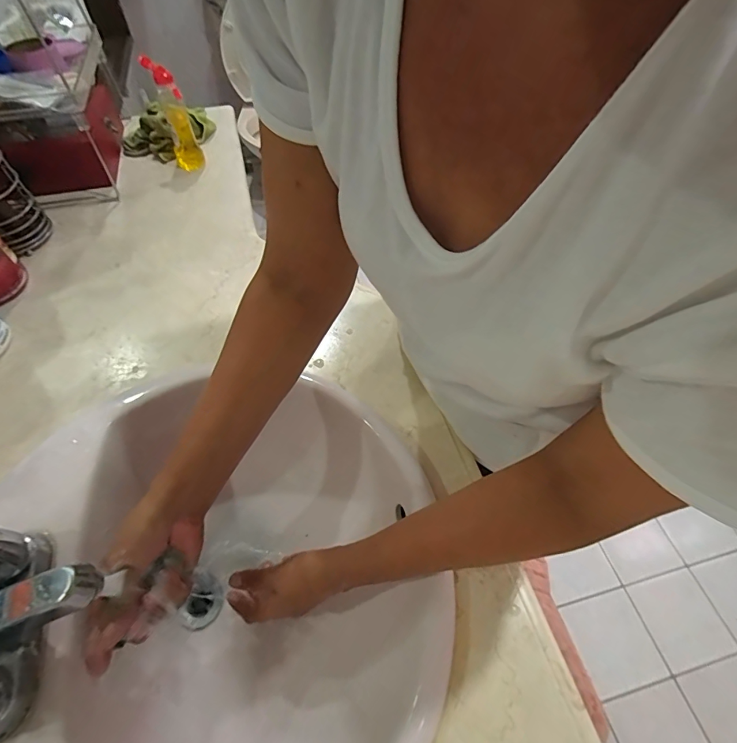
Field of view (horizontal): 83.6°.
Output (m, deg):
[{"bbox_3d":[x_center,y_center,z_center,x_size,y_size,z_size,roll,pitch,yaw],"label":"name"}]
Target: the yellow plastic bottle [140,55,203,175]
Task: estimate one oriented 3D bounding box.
[{"bbox_3d":[-0.352,-0.463,0.751,0.047,0.162,0.071,-21,57,-15],"label":"yellow plastic bottle"}]

